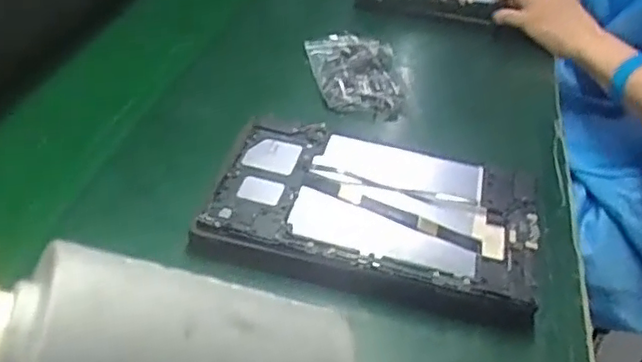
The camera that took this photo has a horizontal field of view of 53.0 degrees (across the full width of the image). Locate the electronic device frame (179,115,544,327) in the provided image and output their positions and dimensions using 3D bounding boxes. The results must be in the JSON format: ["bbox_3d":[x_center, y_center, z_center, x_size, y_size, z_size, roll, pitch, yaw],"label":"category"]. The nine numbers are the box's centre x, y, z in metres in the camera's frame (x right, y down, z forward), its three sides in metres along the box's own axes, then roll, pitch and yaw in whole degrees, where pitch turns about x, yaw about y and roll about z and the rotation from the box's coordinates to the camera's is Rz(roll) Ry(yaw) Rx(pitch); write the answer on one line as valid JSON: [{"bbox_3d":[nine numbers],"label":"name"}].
[{"bbox_3d":[0.043,0.019,0.502,0.243,0.024,0.161,13,39,6],"label":"electronic device frame"}]

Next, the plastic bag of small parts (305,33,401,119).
[{"bbox_3d":[0.034,-0.117,0.675,0.093,0.017,0.138,4,39,-4],"label":"plastic bag of small parts"}]

